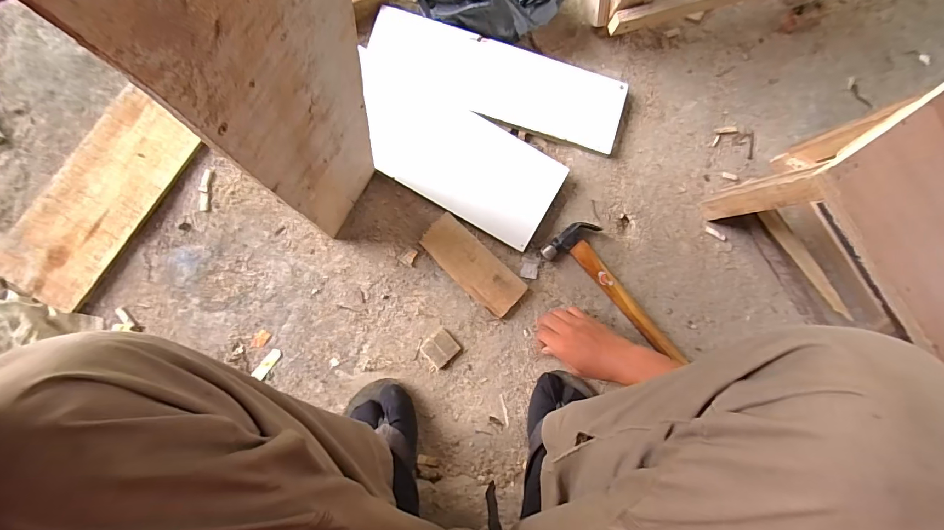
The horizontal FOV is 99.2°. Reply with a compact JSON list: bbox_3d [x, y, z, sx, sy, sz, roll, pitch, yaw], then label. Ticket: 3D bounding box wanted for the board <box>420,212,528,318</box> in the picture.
[{"bbox_3d":[0.001,0.002,0.612,0.170,0.019,0.066,43,84,-2],"label":"board"}]

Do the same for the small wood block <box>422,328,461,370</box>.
[{"bbox_3d":[-0.047,0.125,0.603,0.047,0.016,0.043,-42,91,-6],"label":"small wood block"}]

